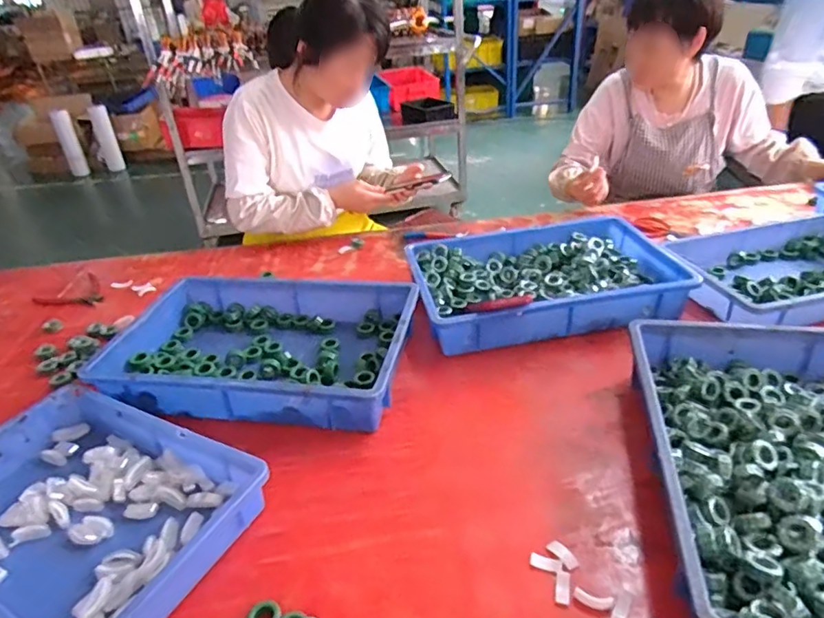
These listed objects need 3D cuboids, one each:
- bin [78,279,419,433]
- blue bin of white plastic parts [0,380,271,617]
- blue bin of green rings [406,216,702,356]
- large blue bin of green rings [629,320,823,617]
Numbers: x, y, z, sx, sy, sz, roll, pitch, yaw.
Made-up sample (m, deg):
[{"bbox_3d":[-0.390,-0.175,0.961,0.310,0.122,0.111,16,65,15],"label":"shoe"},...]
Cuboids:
[{"bbox_3d":[-0.223,0.054,0.858,0.436,0.077,0.301,3,31,11],"label":"bin"},{"bbox_3d":[-0.363,0.218,0.602,0.357,0.057,0.242,13,34,27],"label":"blue bin of white plastic parts"},{"bbox_3d":[0.227,-0.055,0.969,0.437,0.085,0.306,-8,30,-7],"label":"blue bin of green rings"},{"bbox_3d":[0.401,0.168,0.576,0.282,0.084,0.428,3,31,12],"label":"large blue bin of green rings"}]

